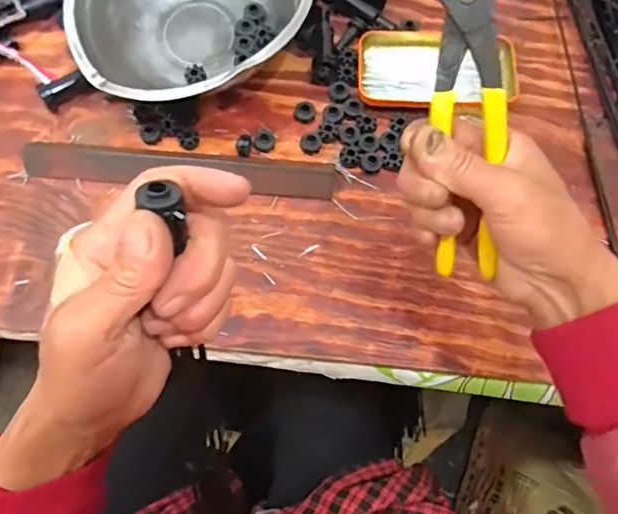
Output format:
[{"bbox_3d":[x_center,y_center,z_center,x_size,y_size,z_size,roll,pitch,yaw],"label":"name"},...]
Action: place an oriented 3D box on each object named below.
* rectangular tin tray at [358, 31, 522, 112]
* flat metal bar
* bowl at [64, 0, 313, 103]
[{"bbox_3d":[0.116,-0.169,0.526,0.141,0.014,0.079,6,69,1],"label":"rectangular tin tray"},{"bbox_3d":[-0.112,-0.077,0.496,0.265,0.010,0.033,5,69,1],"label":"flat metal bar"},{"bbox_3d":[-0.098,-0.216,0.501,0.186,0.079,0.198,0,69,-1],"label":"bowl"}]

